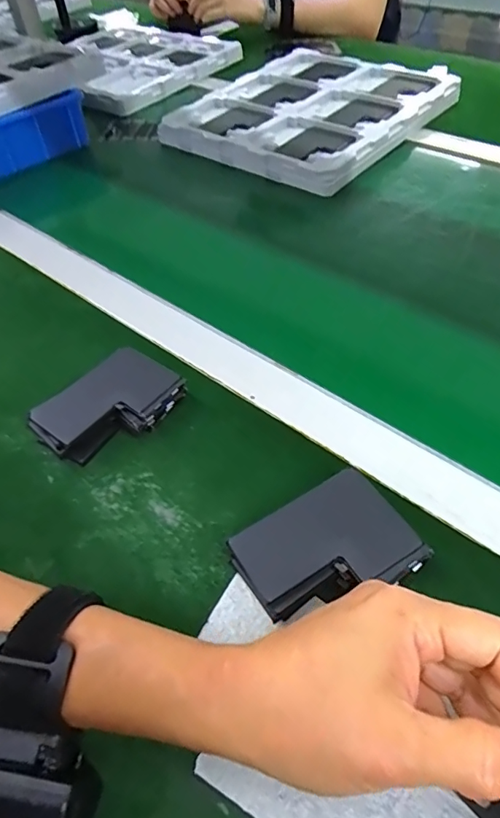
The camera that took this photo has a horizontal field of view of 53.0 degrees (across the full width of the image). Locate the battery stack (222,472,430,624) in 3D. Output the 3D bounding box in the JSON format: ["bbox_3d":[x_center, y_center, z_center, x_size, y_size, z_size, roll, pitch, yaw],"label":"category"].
[{"bbox_3d":[0.042,0.081,0.277,0.089,0.023,0.065,-27,53,-17],"label":"battery stack"}]

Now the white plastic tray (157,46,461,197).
[{"bbox_3d":[0.081,-0.396,0.673,0.277,0.043,0.329,33,60,28],"label":"white plastic tray"}]

